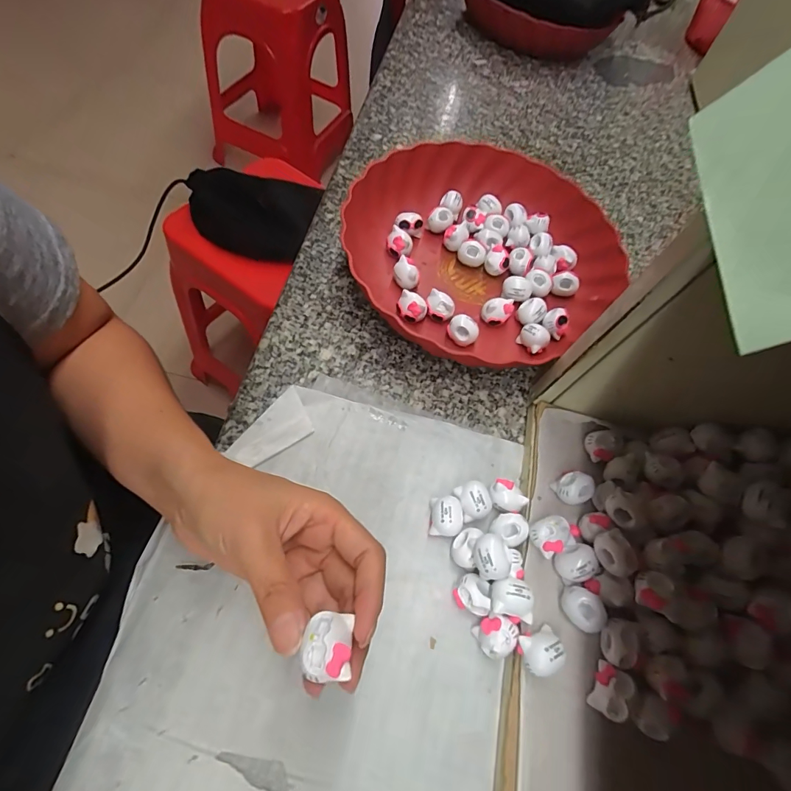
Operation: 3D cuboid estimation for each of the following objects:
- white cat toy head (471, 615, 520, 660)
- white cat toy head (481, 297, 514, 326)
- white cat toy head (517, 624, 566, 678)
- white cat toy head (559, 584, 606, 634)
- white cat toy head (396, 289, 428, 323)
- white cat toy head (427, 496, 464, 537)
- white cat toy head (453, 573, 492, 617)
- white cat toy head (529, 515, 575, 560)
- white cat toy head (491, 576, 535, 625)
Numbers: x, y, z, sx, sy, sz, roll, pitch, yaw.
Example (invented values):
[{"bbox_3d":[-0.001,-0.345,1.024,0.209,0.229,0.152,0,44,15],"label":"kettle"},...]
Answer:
[{"bbox_3d":[0.060,0.142,0.245,0.021,0.021,0.021,1,63,-2],"label":"white cat toy head"},{"bbox_3d":[0.087,-0.072,0.358,0.025,0.023,0.017,14,63,4],"label":"white cat toy head"},{"bbox_3d":[0.081,0.145,0.233,0.022,0.022,0.021,-11,64,-8],"label":"white cat toy head"},{"bbox_3d":[0.111,0.127,0.245,0.023,0.018,0.023,6,63,0],"label":"white cat toy head"},{"bbox_3d":[0.014,-0.074,0.346,0.025,0.017,0.023,1,63,-2],"label":"white cat toy head"},{"bbox_3d":[0.034,0.080,0.273,0.022,0.018,0.025,6,63,0],"label":"white cat toy head"},{"bbox_3d":[0.048,0.123,0.254,0.021,0.017,0.020,1,63,-2],"label":"white cat toy head"},{"bbox_3d":[0.098,0.089,0.261,0.024,0.018,0.022,1,63,-2],"label":"white cat toy head"},{"bbox_3d":[0.068,0.119,0.243,0.024,0.017,0.021,13,63,4],"label":"white cat toy head"}]

